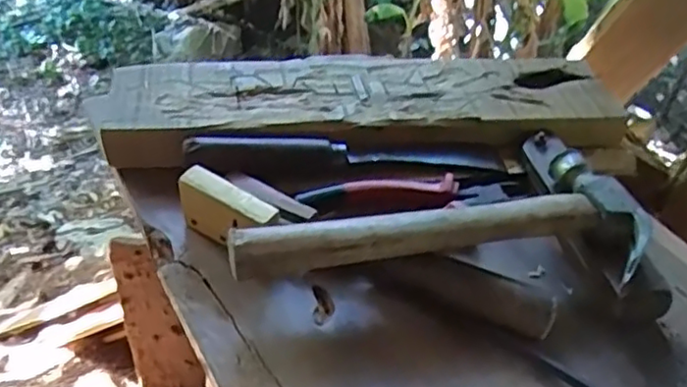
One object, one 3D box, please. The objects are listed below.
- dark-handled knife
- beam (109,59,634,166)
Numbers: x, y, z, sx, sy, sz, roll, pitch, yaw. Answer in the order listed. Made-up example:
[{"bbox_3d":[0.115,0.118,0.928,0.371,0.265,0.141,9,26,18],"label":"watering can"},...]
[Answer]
[{"bbox_3d":[0.005,-0.033,0.532,0.258,0.020,0.024,0,42,-8],"label":"dark-handled knife"},{"bbox_3d":[0.025,-0.081,0.593,0.452,0.041,0.127,-3,43,-11],"label":"beam"}]

